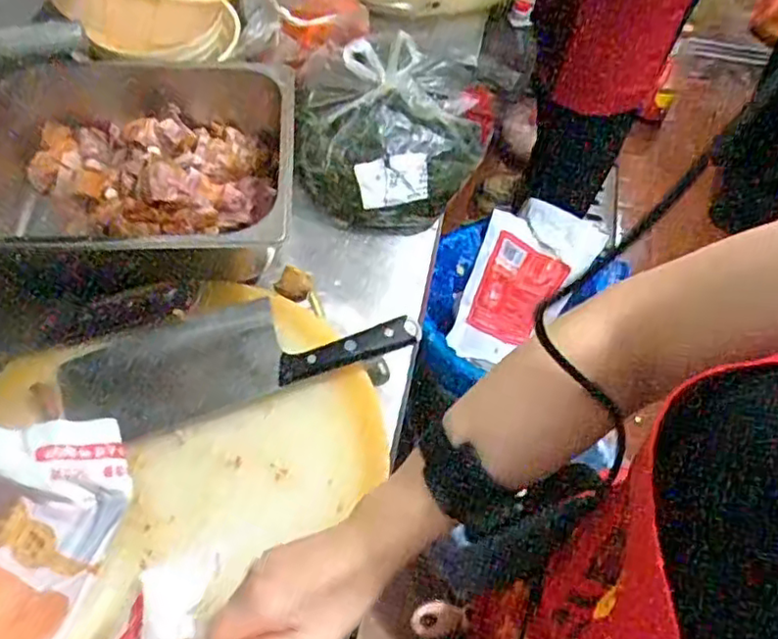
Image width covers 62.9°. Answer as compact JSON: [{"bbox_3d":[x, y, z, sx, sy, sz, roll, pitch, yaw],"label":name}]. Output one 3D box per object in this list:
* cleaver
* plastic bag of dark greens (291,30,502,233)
[{"bbox_3d":[-0.135,0.029,0.583,0.304,0.025,0.095,-17,61,-12],"label":"cleaver"},{"bbox_3d":[0.002,-0.215,0.680,0.193,0.137,0.196,19,60,9],"label":"plastic bag of dark greens"}]

